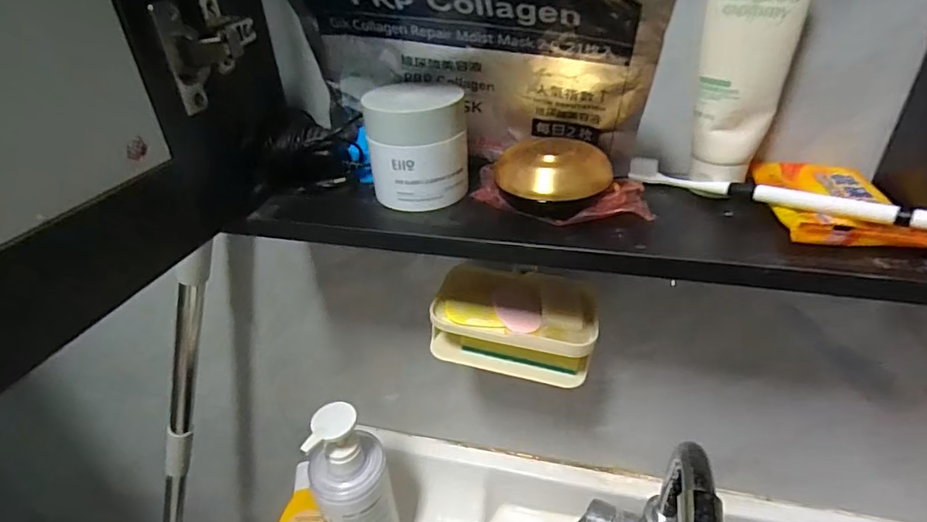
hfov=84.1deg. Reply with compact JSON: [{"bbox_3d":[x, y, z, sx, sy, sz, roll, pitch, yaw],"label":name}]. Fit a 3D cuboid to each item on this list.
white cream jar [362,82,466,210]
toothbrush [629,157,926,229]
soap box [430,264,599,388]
[{"bbox_3d":[-0.033,-0.087,0.375,0.068,0.074,0.069,-4,33,0],"label":"white cream jar"},{"bbox_3d":[0.193,-0.046,0.333,0.181,0.024,0.014,26,43,37],"label":"toothbrush"},{"bbox_3d":[0.045,0.054,0.443,0.136,0.058,0.087,5,34,14],"label":"soap box"}]

